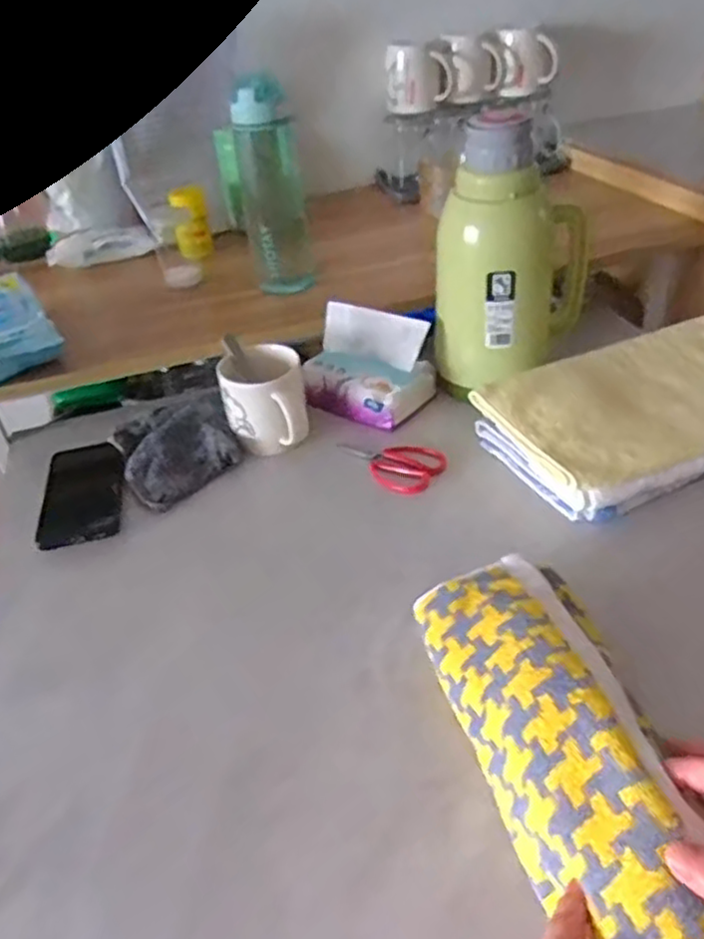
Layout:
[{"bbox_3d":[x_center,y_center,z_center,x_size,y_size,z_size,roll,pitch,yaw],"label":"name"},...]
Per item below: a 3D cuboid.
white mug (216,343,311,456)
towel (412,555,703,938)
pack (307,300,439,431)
[{"bbox_3d":[-0.093,-0.071,0.766,0.086,0.089,0.098,-9,35,-3],"label":"white mug"},{"bbox_3d":[0.138,0.174,0.408,0.101,0.079,0.332,-13,36,-9],"label":"towel"},{"bbox_3d":[0.018,-0.117,0.808,0.128,0.109,0.088,23,45,35],"label":"pack"}]

